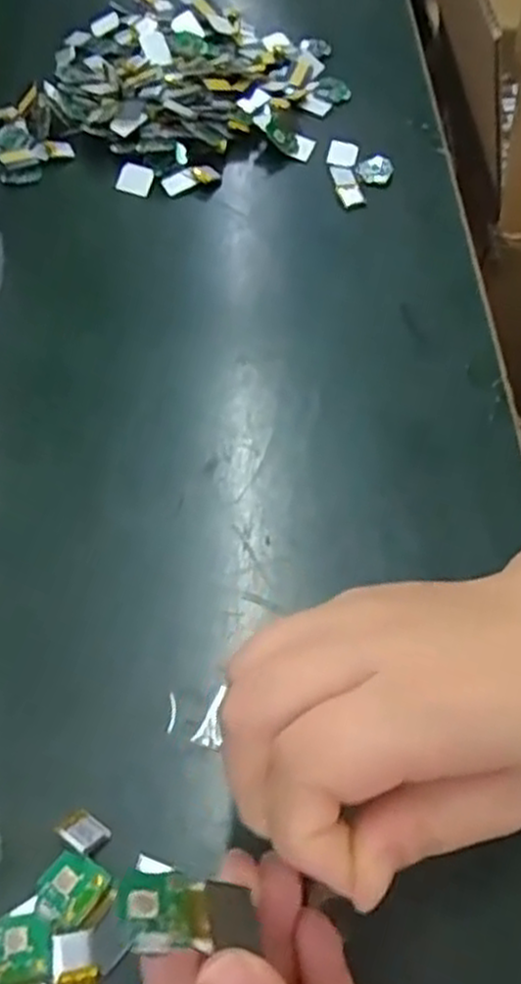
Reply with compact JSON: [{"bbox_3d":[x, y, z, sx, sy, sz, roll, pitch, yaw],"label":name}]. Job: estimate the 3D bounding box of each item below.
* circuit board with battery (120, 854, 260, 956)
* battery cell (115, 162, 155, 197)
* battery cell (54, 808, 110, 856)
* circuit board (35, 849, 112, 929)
[{"bbox_3d":[-0.019,0.108,0.199,0.033,0.004,0.026,16,17,-15],"label":"circuit board with battery"},{"bbox_3d":[-0.079,-0.199,0.487,0.023,0.004,0.020,18,81,11],"label":"battery cell"},{"bbox_3d":[-0.065,0.126,0.282,0.016,0.004,0.015,29,27,23],"label":"battery cell"},{"bbox_3d":[-0.068,0.141,0.273,0.021,0.004,0.022,30,58,14],"label":"circuit board"}]

